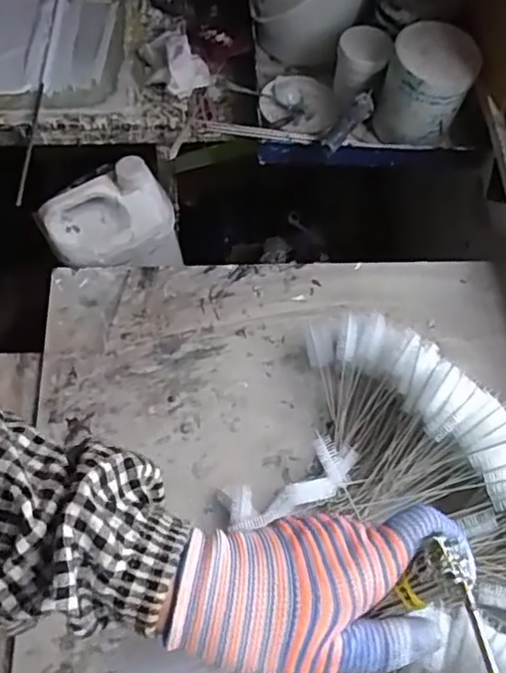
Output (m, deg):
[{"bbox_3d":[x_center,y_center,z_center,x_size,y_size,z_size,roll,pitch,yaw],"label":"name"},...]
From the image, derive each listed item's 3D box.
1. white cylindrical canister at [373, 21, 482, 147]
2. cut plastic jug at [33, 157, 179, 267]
[{"bbox_3d":[0.222,-0.324,0.835,0.105,0.125,0.106,1,70,-2],"label":"white cylindrical canister"},{"bbox_3d":[-0.215,-0.166,1.017,0.189,0.104,0.190,-25,111,0],"label":"cut plastic jug"}]

